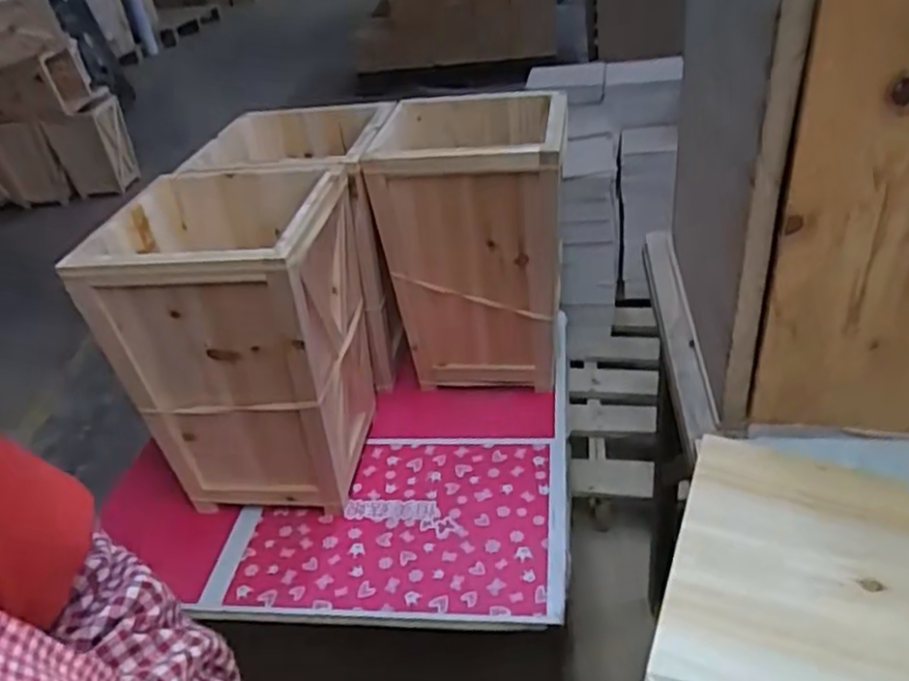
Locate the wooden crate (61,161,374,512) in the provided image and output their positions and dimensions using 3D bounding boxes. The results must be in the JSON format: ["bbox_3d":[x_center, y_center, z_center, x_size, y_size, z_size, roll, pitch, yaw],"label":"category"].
[{"bbox_3d":[-0.243,0.009,0.914,0.253,0.384,0.260,-1,34,10],"label":"wooden crate"}]

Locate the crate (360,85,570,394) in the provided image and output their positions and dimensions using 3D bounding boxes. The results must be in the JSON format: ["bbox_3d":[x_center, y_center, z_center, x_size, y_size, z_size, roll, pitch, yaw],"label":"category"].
[{"bbox_3d":[0.040,-0.130,1.062,0.245,0.382,0.242,-1,34,10],"label":"crate"}]

